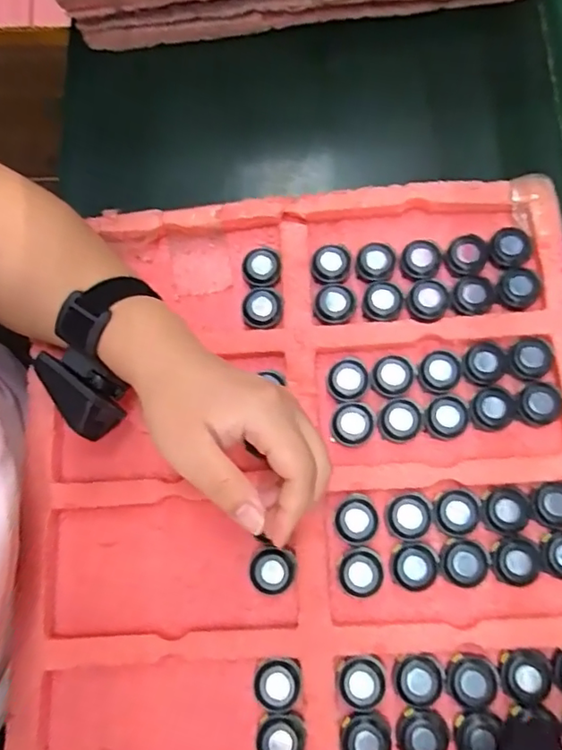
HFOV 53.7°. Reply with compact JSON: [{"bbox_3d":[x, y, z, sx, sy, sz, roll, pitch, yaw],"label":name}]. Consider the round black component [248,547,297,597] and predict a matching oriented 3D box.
[{"bbox_3d":[-0.006,0.126,0.355,0.029,0.012,0.027,0,77,0],"label":"round black component"}]

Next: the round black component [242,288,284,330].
[{"bbox_3d":[-0.014,-0.047,0.395,0.030,0.006,0.028,0,77,0],"label":"round black component"}]

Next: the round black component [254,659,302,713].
[{"bbox_3d":[-0.002,0.190,0.342,0.028,0.013,0.028,0,77,0],"label":"round black component"}]

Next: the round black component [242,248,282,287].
[{"bbox_3d":[-0.014,-0.076,0.402,0.027,0.014,0.028,0,77,0],"label":"round black component"}]

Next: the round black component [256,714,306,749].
[{"bbox_3d":[0.000,0.218,0.333,0.027,0.014,0.029,0,77,0],"label":"round black component"}]

